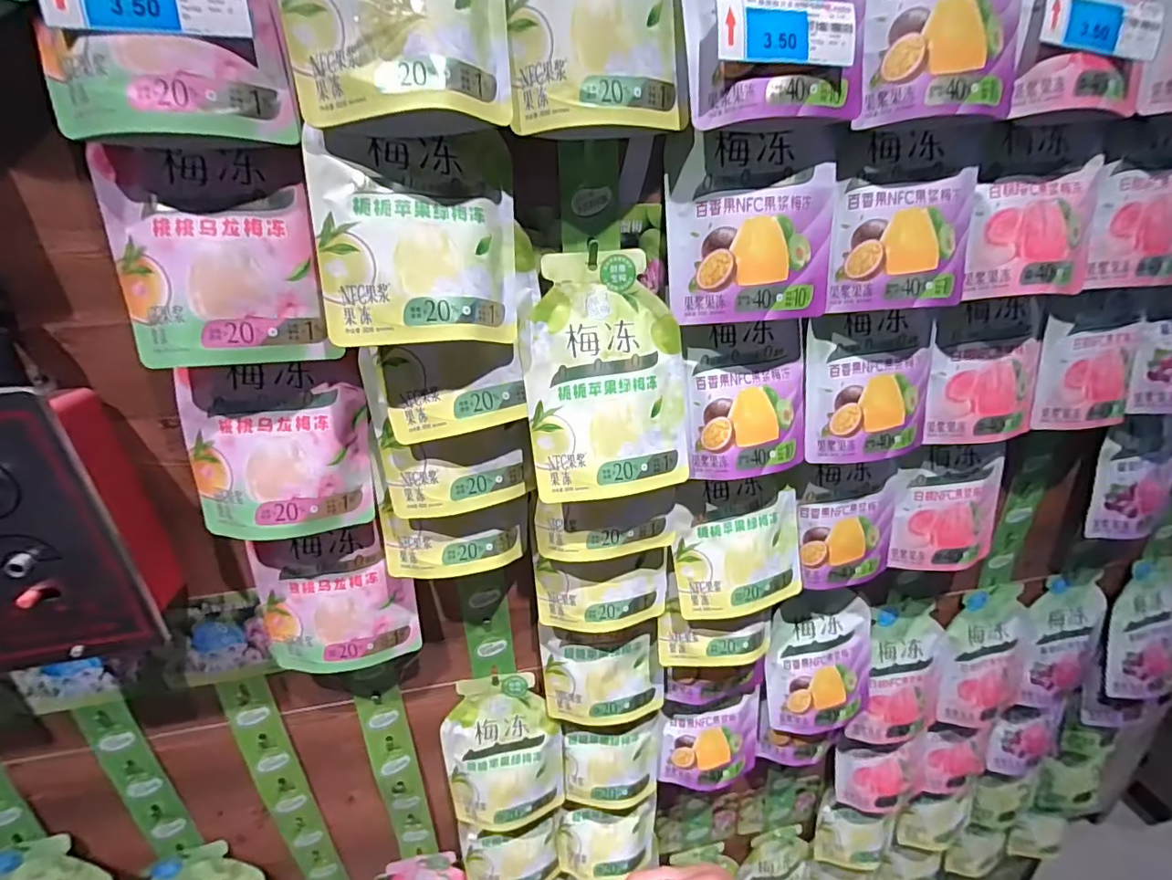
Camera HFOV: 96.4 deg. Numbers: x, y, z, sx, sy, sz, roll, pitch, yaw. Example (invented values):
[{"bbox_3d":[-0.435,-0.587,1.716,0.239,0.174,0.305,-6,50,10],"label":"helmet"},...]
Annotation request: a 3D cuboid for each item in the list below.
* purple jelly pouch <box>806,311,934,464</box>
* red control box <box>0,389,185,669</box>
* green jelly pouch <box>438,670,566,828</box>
[{"bbox_3d":[0.259,-0.047,0.470,0.124,0.121,0.040,-7,24,-9],"label":"purple jelly pouch"},{"bbox_3d":[-0.407,0.064,0.380,0.138,0.208,0.052,-6,24,-9],"label":"red control box"},{"bbox_3d":[-0.091,0.350,0.582,0.127,0.184,0.046,-5,24,-5],"label":"green jelly pouch"}]

